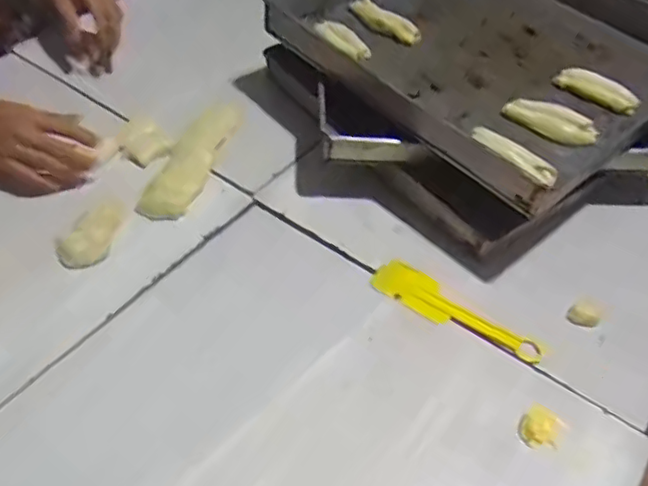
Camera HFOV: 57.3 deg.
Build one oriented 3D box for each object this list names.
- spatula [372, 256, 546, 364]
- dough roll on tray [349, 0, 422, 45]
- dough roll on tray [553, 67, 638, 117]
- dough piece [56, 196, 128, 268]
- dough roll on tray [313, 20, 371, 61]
[{"bbox_3d":[0.141,0.074,0.640,0.189,0.015,0.043,29,52,20],"label":"spatula"},{"bbox_3d":[0.089,-0.315,0.839,0.110,0.025,0.033,35,55,27],"label":"dough roll on tray"},{"bbox_3d":[0.344,-0.194,0.753,0.104,0.036,0.033,34,55,26],"label":"dough roll on tray"},{"bbox_3d":[-0.259,-0.012,0.674,0.040,0.031,0.091,24,65,16],"label":"dough piece"},{"bbox_3d":[0.025,-0.273,0.788,0.084,0.021,0.033,37,54,6],"label":"dough roll on tray"}]

